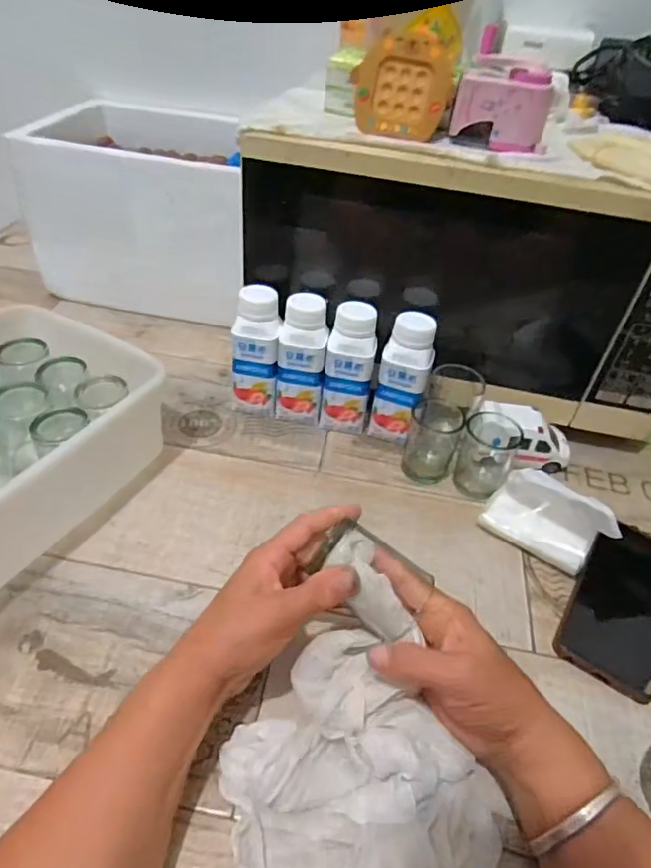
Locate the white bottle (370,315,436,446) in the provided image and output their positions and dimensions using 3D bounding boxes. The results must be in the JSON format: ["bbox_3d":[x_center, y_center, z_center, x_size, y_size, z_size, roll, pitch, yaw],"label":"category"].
[{"bbox_3d":[0.079,-0.050,0.575,0.052,0.139,0.052,14,42,8],"label":"white bottle"}]

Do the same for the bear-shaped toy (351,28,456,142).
[{"bbox_3d":[0.069,-0.303,0.487,0.083,0.084,0.023,8,17,8],"label":"bear-shaped toy"}]

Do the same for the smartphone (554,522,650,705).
[{"bbox_3d":[0.257,0.140,0.475,0.078,0.015,0.169,27,46,21],"label":"smartphone"}]

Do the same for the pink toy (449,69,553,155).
[{"bbox_3d":[0.153,-0.282,0.480,0.077,0.059,0.036,14,45,9],"label":"pink toy"}]

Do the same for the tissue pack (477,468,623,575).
[{"bbox_3d":[0.204,0.073,0.509,0.105,0.073,0.063,27,46,21],"label":"tissue pack"}]

